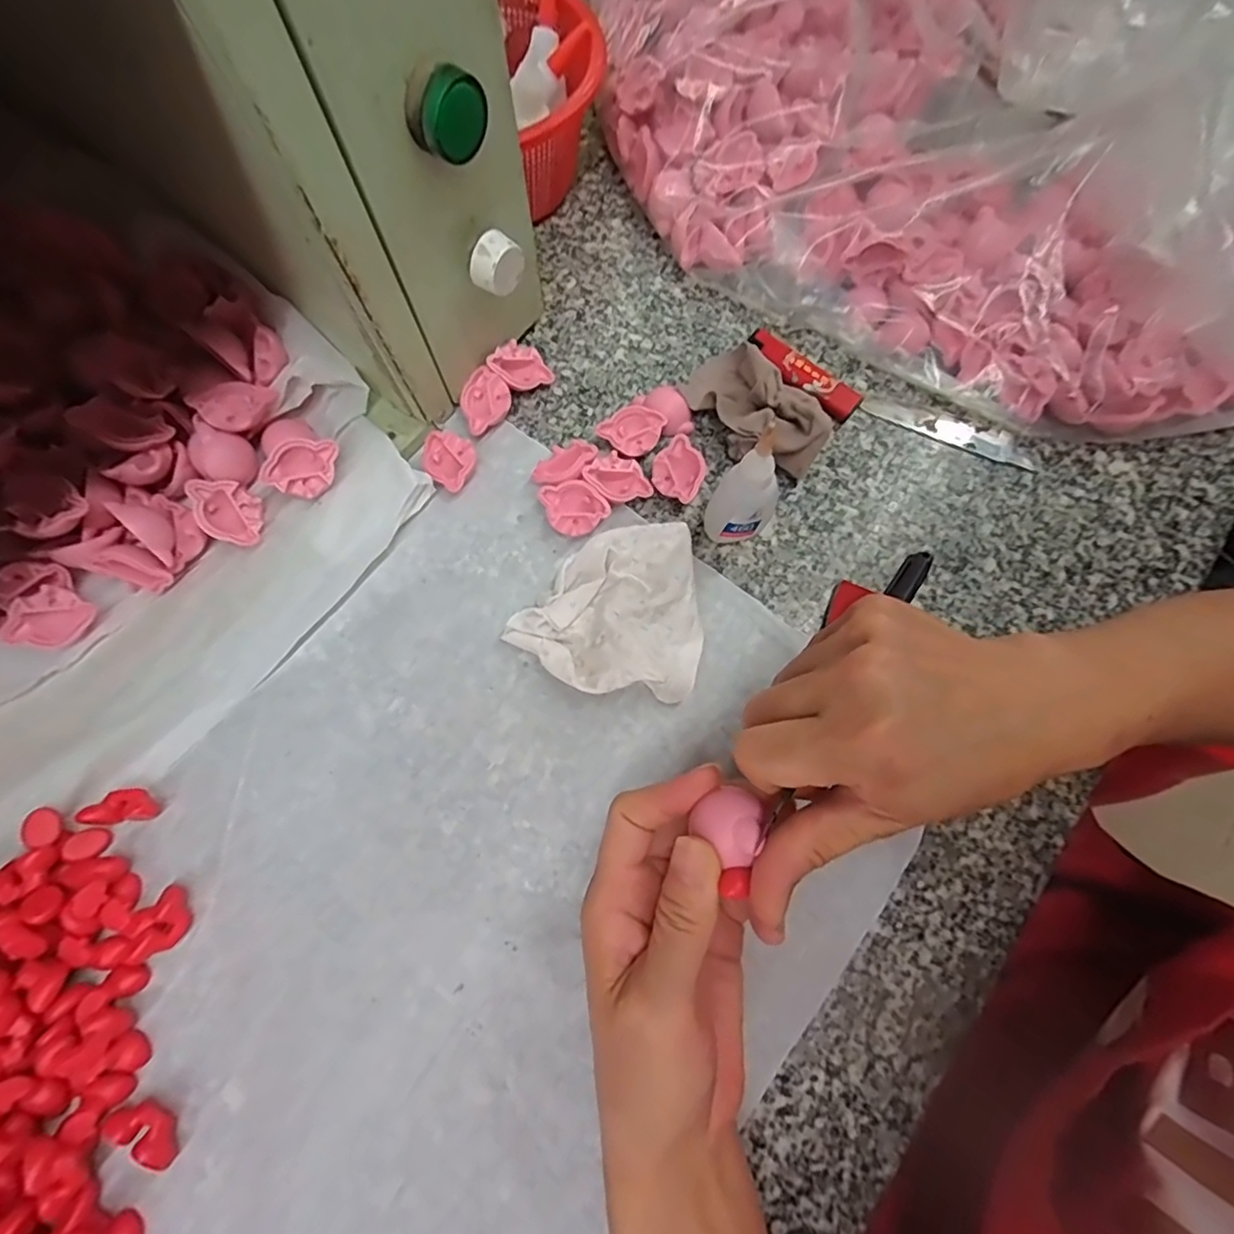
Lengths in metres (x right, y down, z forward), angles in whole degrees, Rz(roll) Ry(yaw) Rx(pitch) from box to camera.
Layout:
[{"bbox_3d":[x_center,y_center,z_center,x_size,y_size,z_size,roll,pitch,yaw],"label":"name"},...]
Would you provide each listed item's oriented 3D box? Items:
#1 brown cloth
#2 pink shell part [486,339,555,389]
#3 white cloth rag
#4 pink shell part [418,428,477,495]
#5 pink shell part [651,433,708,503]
[{"bbox_3d":[0.079,-0.119,0.334,0.086,0.029,0.056,37,76,10],"label":"brown cloth"},{"bbox_3d":[-0.056,-0.143,0.346,0.033,0.009,0.029,40,70,-20],"label":"pink shell part"},{"bbox_3d":[-0.005,0.000,0.299,0.093,0.028,0.085,-8,74,-3],"label":"white cloth rag"},{"bbox_3d":[-0.093,-0.084,0.331,0.029,0.014,0.031,0,73,-1],"label":"pink shell part"},{"bbox_3d":[0.035,-0.079,0.328,0.028,0.016,0.029,39,77,10],"label":"pink shell part"}]

